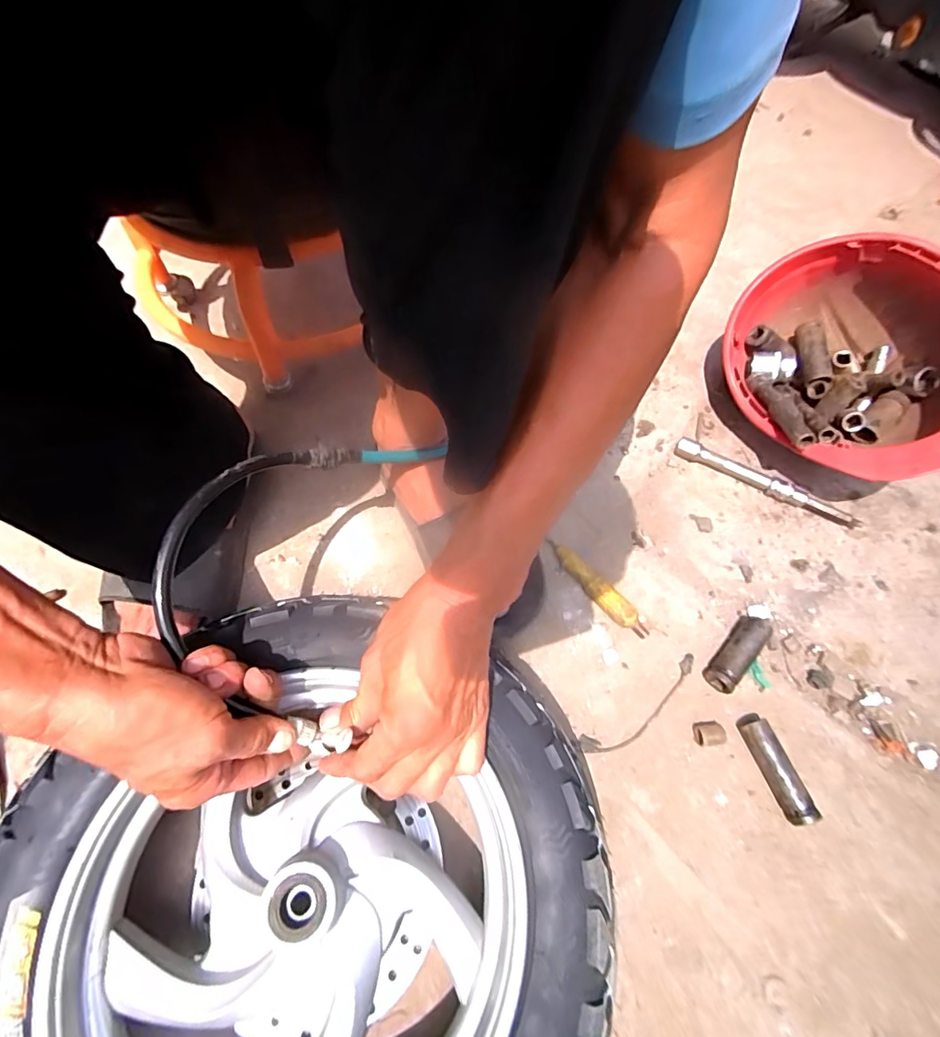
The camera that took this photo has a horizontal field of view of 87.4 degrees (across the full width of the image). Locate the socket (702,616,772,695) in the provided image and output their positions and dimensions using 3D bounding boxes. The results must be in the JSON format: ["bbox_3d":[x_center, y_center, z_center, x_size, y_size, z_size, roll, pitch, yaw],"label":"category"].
[{"bbox_3d":[0.254,0.123,0.463,0.025,0.026,0.085,40,64,19],"label":"socket"}]

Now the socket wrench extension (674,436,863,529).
[{"bbox_3d":[0.338,-0.044,0.563,0.202,0.023,0.027,25,60,12],"label":"socket wrench extension"}]

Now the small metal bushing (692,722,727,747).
[{"bbox_3d":[0.210,0.187,0.427,0.025,0.015,0.019,-3,59,-5],"label":"small metal bushing"}]

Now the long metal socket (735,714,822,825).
[{"bbox_3d":[0.257,0.209,0.414,0.023,0.021,0.083,-8,59,-9],"label":"long metal socket"}]

